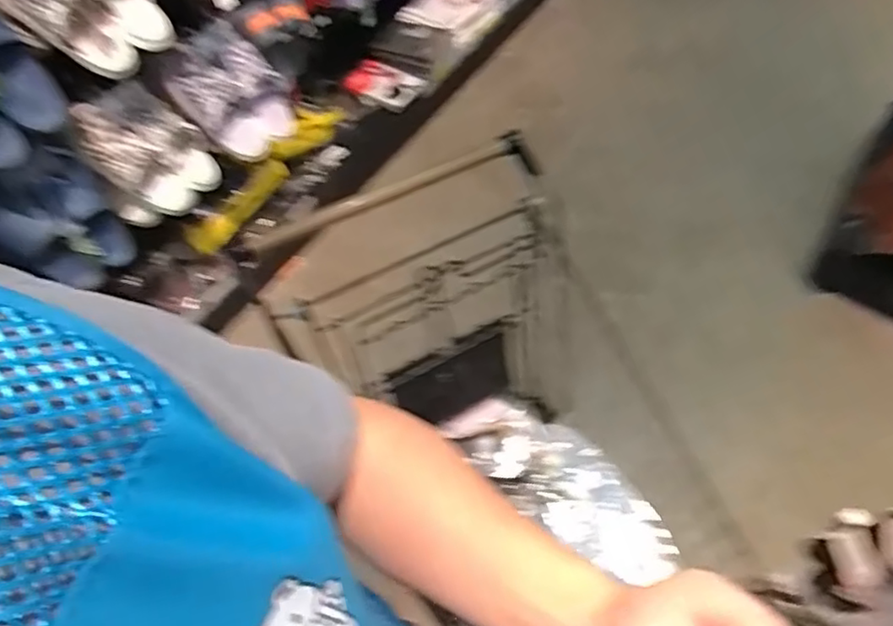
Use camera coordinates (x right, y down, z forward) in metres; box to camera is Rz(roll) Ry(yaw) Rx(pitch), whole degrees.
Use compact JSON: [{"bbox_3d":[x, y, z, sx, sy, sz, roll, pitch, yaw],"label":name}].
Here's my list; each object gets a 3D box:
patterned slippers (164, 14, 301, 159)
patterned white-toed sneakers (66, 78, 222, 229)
[{"bbox_3d":[-0.443,-0.457,1.325,0.131,0.232,0.197,32,62,20],"label":"patterned slippers"},{"bbox_3d":[-0.583,-0.316,1.251,0.129,0.234,0.211,33,63,20],"label":"patterned white-toed sneakers"}]

